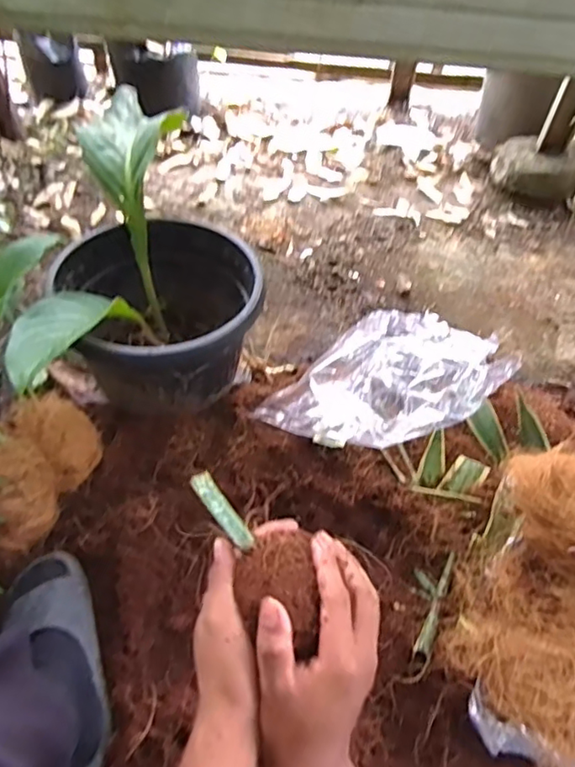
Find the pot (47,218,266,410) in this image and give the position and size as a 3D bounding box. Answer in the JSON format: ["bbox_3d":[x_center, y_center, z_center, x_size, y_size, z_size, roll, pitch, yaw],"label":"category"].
[{"bbox_3d":[-0.202,-0.119,0.991,0.302,0.207,0.311,2,49,-2],"label":"pot"}]

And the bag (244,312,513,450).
[{"bbox_3d":[0.201,-0.009,1.044,0.285,0.069,0.420,35,56,24],"label":"bag"}]

